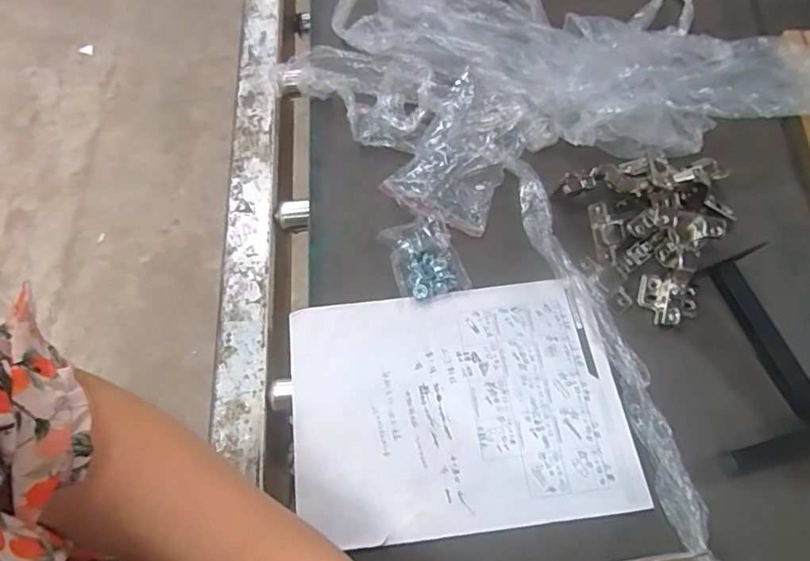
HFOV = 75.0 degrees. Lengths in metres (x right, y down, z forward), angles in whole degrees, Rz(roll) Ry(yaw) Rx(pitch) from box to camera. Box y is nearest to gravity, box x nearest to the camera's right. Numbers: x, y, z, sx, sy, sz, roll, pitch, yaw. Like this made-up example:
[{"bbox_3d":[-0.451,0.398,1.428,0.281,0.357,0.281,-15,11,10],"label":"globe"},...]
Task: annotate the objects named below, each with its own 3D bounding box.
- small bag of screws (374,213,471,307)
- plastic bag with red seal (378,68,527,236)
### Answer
[{"bbox_3d":[0.019,-0.022,0.514,0.066,0.018,0.084,-19,67,-9],"label":"small bag of screws"},{"bbox_3d":[0.060,-0.132,0.547,0.101,0.021,0.150,27,82,0],"label":"plastic bag with red seal"}]

